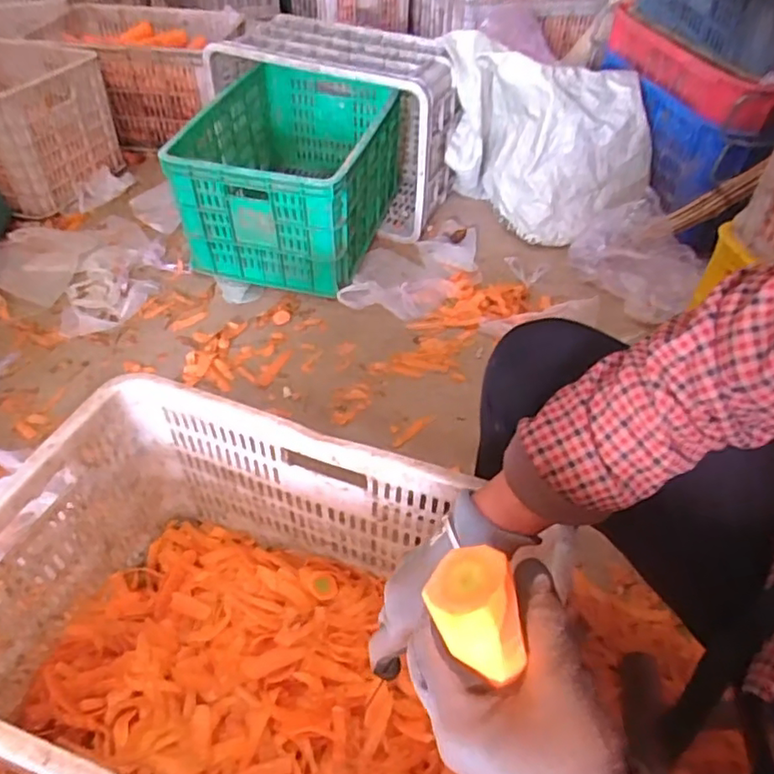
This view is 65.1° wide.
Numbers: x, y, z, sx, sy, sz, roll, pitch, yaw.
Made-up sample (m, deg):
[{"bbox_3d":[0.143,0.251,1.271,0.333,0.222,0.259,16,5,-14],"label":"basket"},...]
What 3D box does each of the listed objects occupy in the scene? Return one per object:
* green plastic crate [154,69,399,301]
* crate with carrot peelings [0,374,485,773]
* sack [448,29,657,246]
[{"bbox_3d":[-0.190,-0.472,1.324,0.364,0.260,0.523,12,46,10],"label":"green plastic crate"},{"bbox_3d":[-0.136,0.263,0.612,0.509,0.268,0.367,16,47,13],"label":"crate with carrot peelings"},{"bbox_3d":[0.347,-0.532,1.331,0.462,0.329,0.221,8,46,6],"label":"sack"}]

